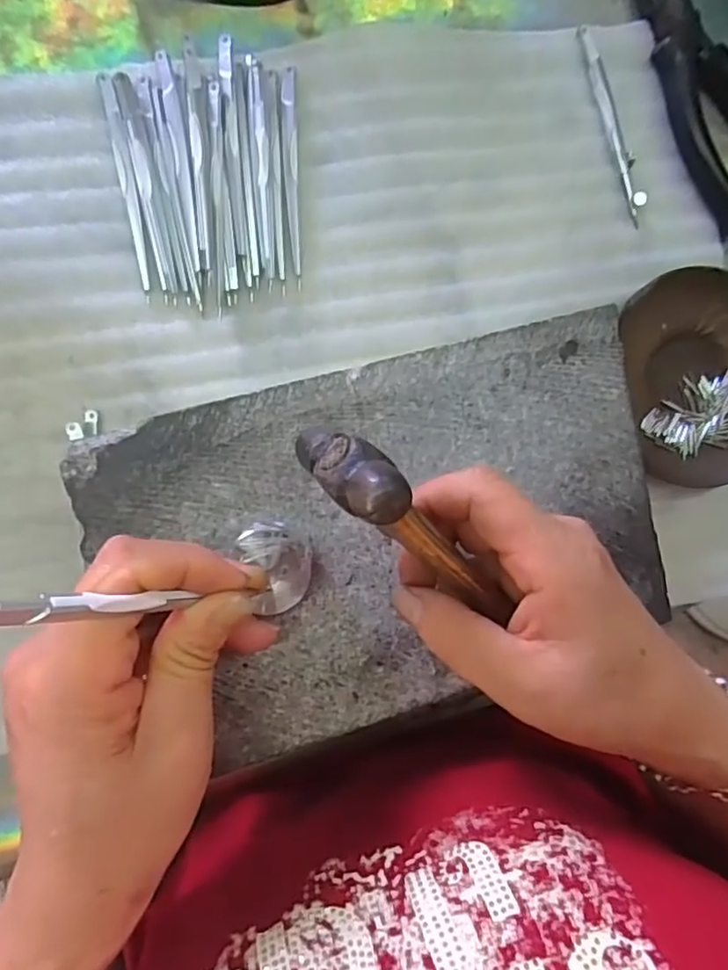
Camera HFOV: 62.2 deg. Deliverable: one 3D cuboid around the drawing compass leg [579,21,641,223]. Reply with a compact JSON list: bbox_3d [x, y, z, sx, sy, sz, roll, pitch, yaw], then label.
[{"bbox_3d":[0.136,-0.198,0.330,0.009,0.004,0.109,-19,94,-8],"label":"drawing compass leg"}]

